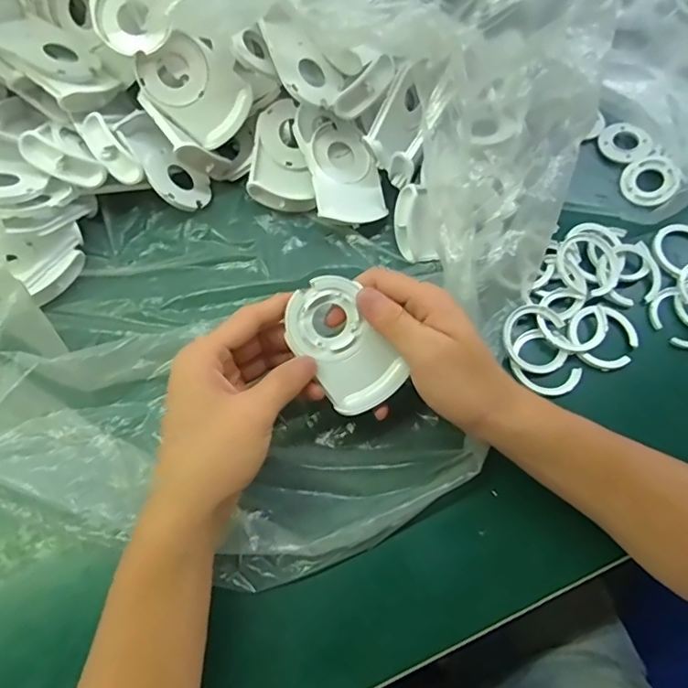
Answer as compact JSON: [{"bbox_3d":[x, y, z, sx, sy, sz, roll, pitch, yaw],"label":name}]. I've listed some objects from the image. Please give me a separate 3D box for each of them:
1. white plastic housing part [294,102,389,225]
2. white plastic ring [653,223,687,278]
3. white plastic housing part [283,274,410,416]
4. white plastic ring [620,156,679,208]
[{"bbox_3d":[-0.003,-0.139,0.423,0.055,0.018,0.094,-14,84,-20],"label":"white plastic housing part"},{"bbox_3d":[0.279,-0.077,0.433,0.054,0.007,0.048,3,66,-2],"label":"white plastic ring"},{"bbox_3d":[-0.001,0.000,0.329,0.050,0.018,0.084,-32,103,-5],"label":"white plastic housing part"},{"bbox_3d":[0.258,-0.139,0.452,0.038,0.009,0.044,-20,72,23],"label":"white plastic ring"}]

